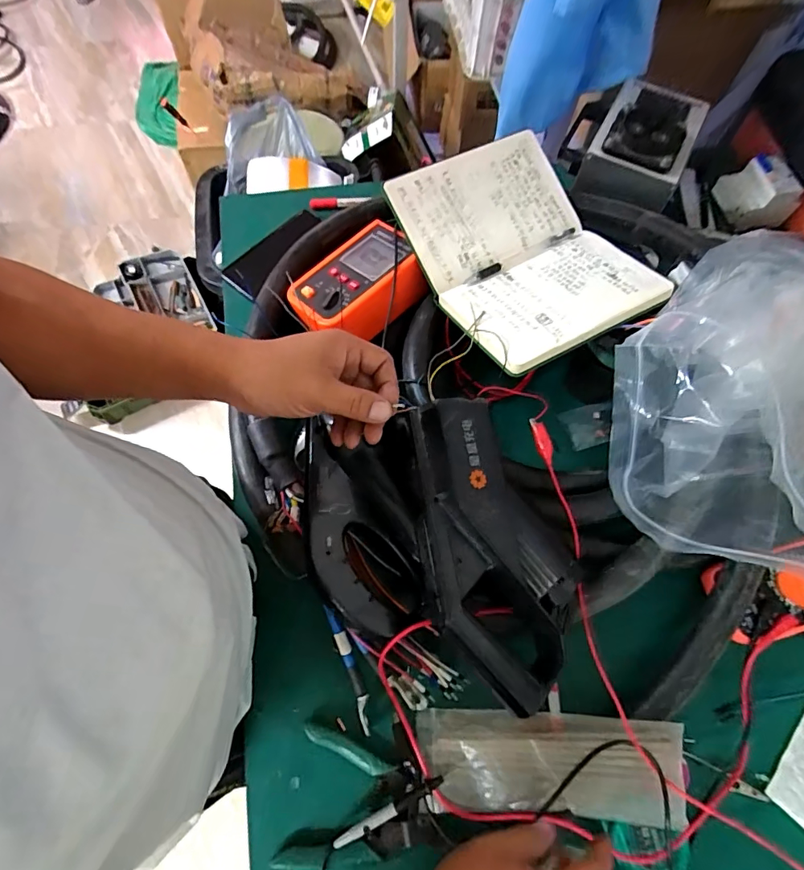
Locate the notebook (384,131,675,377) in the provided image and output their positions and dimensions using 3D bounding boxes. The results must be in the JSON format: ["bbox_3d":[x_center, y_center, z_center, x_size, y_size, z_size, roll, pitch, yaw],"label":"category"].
[{"bbox_3d":[0.136,-0.211,0.529,0.215,0.048,0.272,-28,70,-13],"label":"notebook"}]

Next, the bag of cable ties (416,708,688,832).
[{"bbox_3d":[0.124,0.281,0.400,0.217,0.012,0.074,-1,66,9],"label":"bag of cable ties"}]

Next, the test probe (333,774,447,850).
[{"bbox_3d":[-0.010,0.315,0.391,0.099,0.008,0.010,-24,69,-12],"label":"test probe"}]

